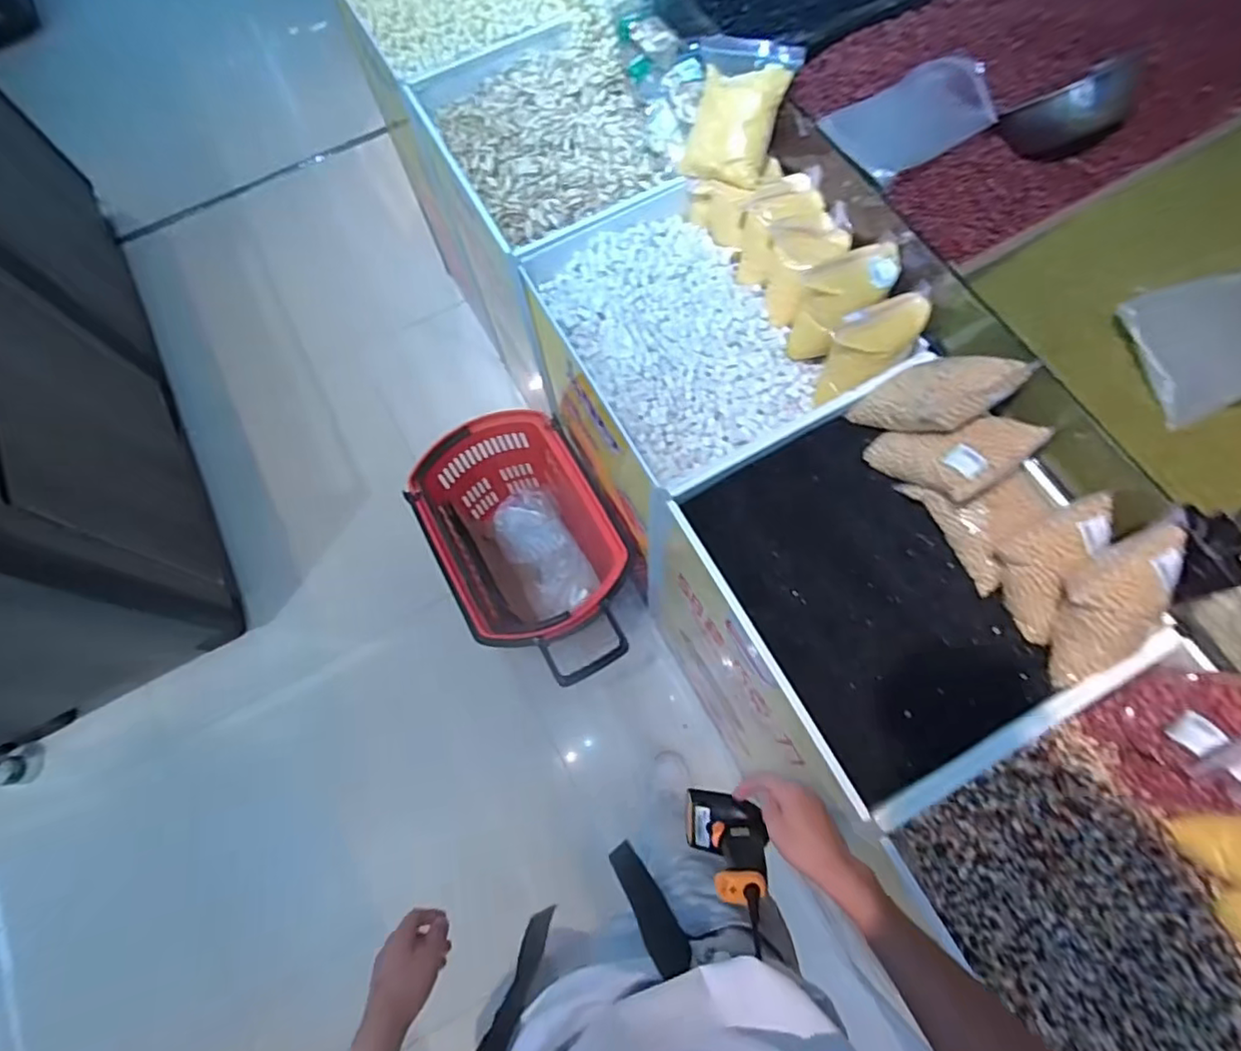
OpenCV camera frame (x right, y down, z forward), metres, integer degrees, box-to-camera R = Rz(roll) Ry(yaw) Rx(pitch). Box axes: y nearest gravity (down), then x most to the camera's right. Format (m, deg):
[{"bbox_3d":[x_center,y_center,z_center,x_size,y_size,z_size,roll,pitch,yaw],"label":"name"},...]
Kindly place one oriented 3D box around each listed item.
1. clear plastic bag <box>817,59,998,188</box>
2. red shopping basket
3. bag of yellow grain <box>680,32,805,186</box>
[{"bbox_3d":[0.367,-0.513,0.772,0.181,0.054,0.118,-29,72,-9],"label":"clear plastic bag"},{"bbox_3d":[-0.176,0.071,1.332,0.337,0.335,0.554,-32,73,-9],"label":"red shopping basket"},{"bbox_3d":[0.149,-0.577,0.853,0.154,0.042,0.175,32,110,26],"label":"bag of yellow grain"}]

